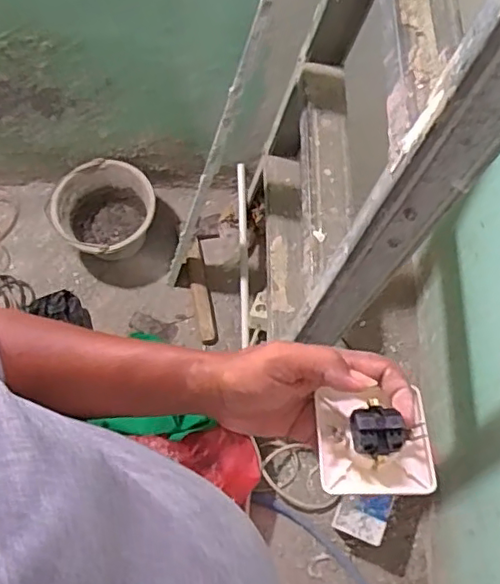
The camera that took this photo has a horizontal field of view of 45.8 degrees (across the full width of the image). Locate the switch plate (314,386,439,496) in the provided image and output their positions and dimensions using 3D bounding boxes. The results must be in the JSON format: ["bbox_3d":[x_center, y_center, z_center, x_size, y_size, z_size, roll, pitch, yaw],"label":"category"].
[{"bbox_3d":[0.091,0.106,0.422,0.080,0.044,0.072,0,67,1],"label":"switch plate"}]

